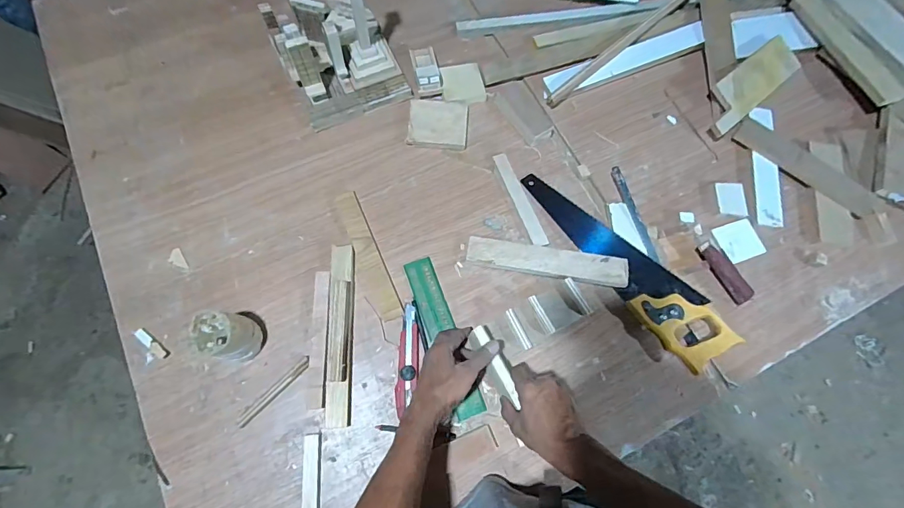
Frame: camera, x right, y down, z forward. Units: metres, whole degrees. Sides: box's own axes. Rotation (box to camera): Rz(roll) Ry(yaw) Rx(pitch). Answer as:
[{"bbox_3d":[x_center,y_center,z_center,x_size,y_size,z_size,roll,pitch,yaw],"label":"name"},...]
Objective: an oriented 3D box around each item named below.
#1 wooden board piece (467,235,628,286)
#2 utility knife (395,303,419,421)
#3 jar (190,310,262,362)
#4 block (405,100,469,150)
[{"bbox_3d":[0.150,0.009,0.671,0.248,0.009,0.046,10,76,6],"label":"wooden board piece"},{"bbox_3d":[-0.065,0.156,0.630,0.029,0.011,0.161,5,72,-2],"label":"utility knife"},{"bbox_3d":[-0.311,0.113,0.587,0.067,0.101,0.062,1,72,-3],"label":"jar"},{"bbox_3d":[-0.024,-0.236,0.758,0.104,0.023,0.088,6,82,-5],"label":"block"}]

